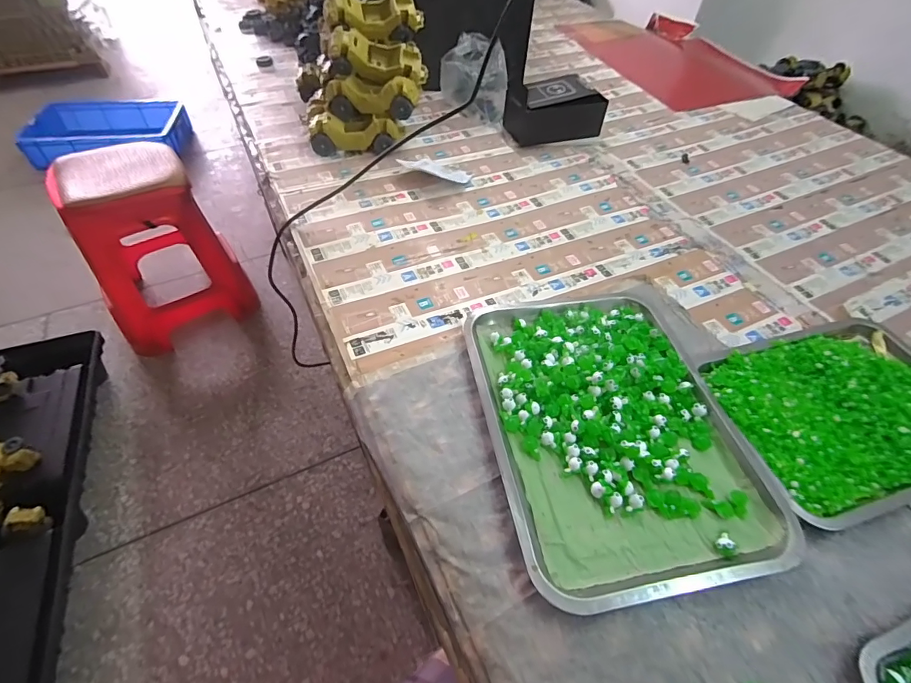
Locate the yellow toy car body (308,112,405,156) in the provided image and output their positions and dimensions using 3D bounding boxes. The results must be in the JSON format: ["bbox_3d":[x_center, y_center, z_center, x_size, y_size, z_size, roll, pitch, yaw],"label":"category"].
[{"bbox_3d":[-0.182,-0.386,0.831,0.159,0.054,0.064,2,50,-1],"label":"yellow toy car body"}]

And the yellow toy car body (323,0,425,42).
[{"bbox_3d":[-0.147,-0.587,0.814,0.171,0.069,0.064,-13,52,-13],"label":"yellow toy car body"}]

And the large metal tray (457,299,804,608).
[{"bbox_3d":[0.162,0.078,0.491,0.256,0.022,0.349,-7,51,-9],"label":"large metal tray"}]

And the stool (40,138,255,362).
[{"bbox_3d":[-0.903,-0.282,1.359,0.377,0.491,0.377,-27,56,-23],"label":"stool"}]

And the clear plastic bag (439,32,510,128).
[{"bbox_3d":[0.039,-0.533,0.923,0.137,0.146,0.071,2,50,-1],"label":"clear plastic bag"}]

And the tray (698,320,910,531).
[{"bbox_3d":[0.449,0.070,0.512,0.294,0.027,0.210,-12,52,-12],"label":"tray"}]

